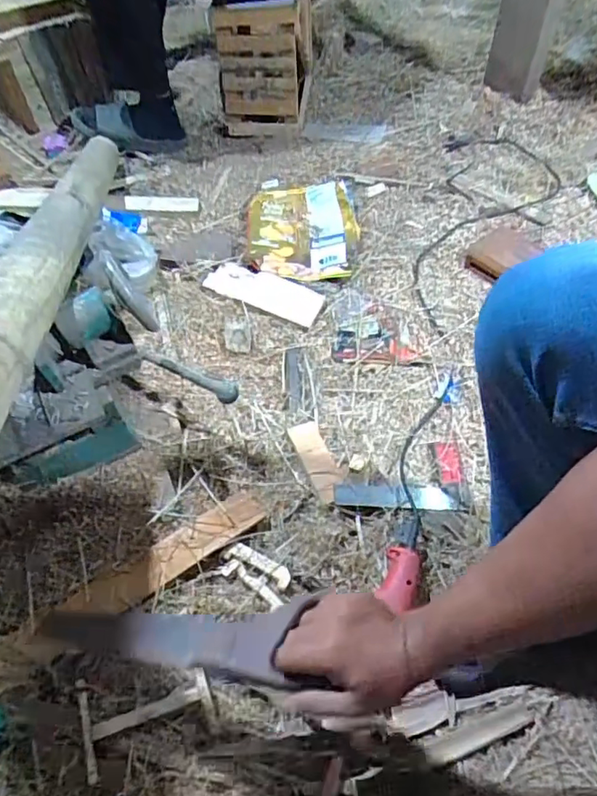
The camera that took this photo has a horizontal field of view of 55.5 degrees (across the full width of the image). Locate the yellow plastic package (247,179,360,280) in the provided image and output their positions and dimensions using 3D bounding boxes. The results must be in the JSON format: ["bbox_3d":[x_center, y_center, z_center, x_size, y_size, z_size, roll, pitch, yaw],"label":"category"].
[{"bbox_3d":[0.007,-0.358,1.197,0.229,0.037,0.309,-3,54,-2],"label":"yellow plastic package"}]

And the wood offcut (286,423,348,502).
[{"bbox_3d":[0.032,0.093,0.862,0.051,0.015,0.140,-20,56,-14],"label":"wood offcut"}]

